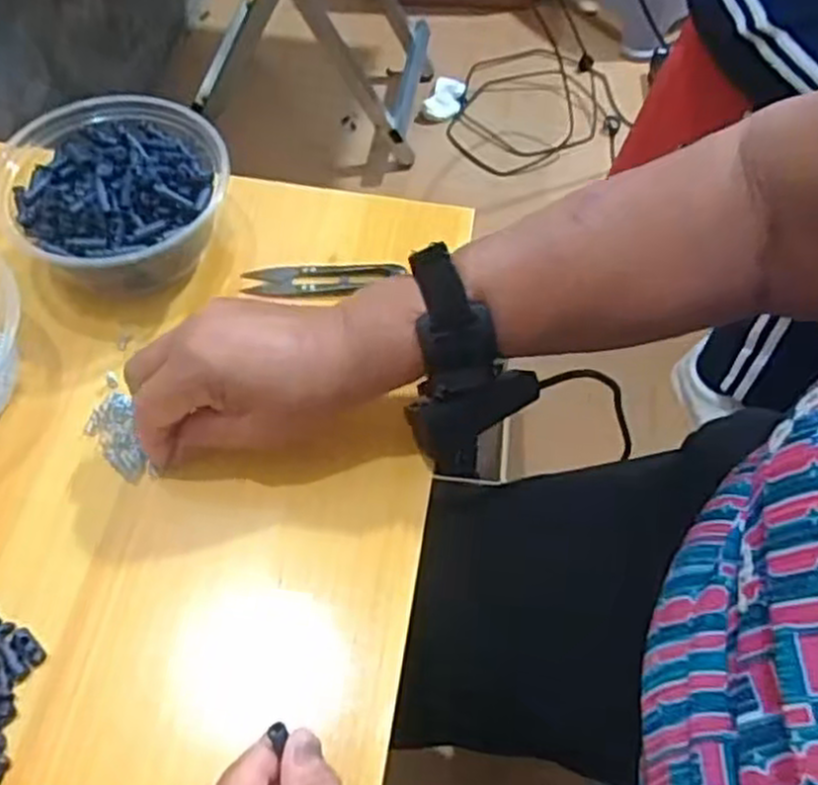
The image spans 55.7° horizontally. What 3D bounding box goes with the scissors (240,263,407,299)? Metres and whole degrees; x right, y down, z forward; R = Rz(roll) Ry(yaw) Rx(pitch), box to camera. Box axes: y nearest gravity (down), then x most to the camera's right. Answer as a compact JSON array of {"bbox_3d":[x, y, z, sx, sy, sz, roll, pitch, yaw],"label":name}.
[{"bbox_3d":[-0.055,-0.071,0.491,0.100,0.009,0.024,-1,58,-2],"label":"scissors"}]

